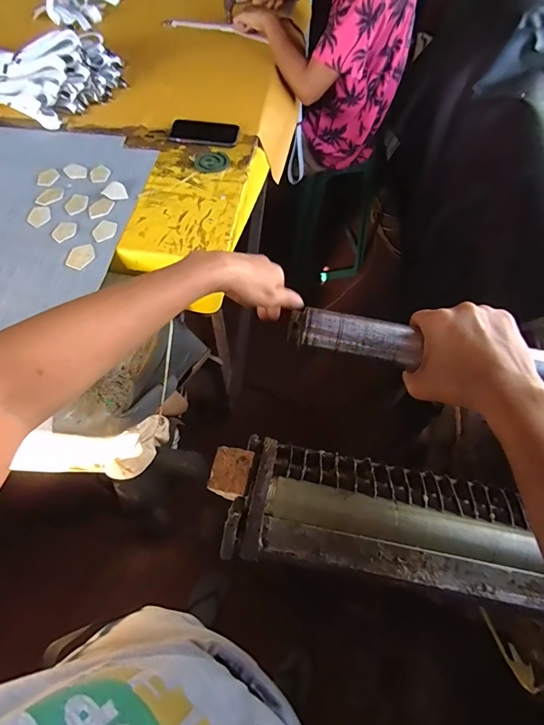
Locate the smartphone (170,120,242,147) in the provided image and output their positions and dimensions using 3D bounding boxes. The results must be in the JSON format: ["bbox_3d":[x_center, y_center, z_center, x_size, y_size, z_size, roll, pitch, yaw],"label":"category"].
[{"bbox_3d":[-0.149,-0.513,0.887,0.147,0.009,0.081,7,60,2],"label":"smartphone"}]

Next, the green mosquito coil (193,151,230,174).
[{"bbox_3d":[-0.125,-0.420,0.835,0.072,0.004,0.073,1,60,-2],"label":"green mosquito coil"}]

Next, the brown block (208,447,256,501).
[{"bbox_3d":[-0.038,0.101,0.368,0.036,0.013,0.043,14,60,6],"label":"brown block"}]

